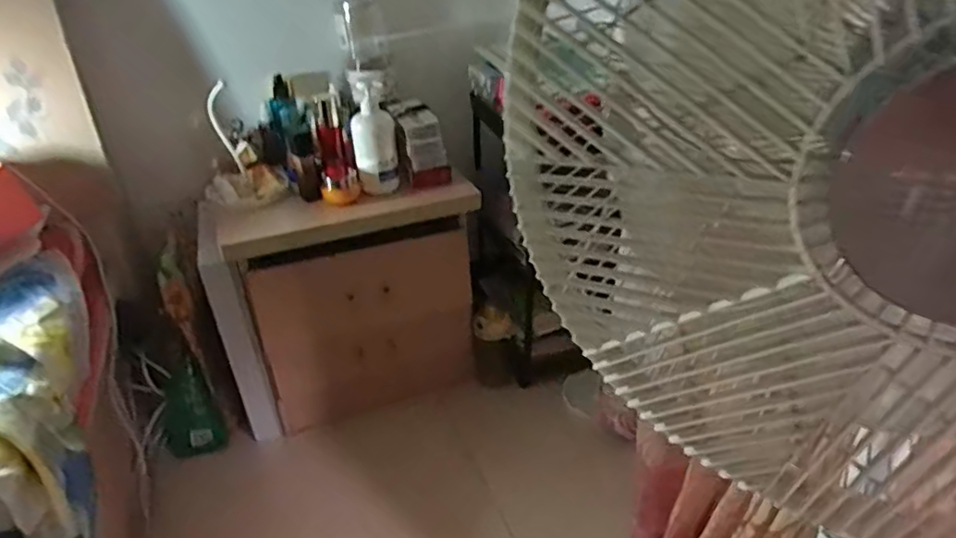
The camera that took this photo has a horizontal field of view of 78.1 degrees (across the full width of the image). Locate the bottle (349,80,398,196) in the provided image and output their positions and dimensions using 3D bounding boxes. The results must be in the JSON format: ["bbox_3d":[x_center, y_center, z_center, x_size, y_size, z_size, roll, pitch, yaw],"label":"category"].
[{"bbox_3d":[-0.183,-0.225,1.029,0.070,0.188,0.050,-6,32,-8],"label":"bottle"}]

